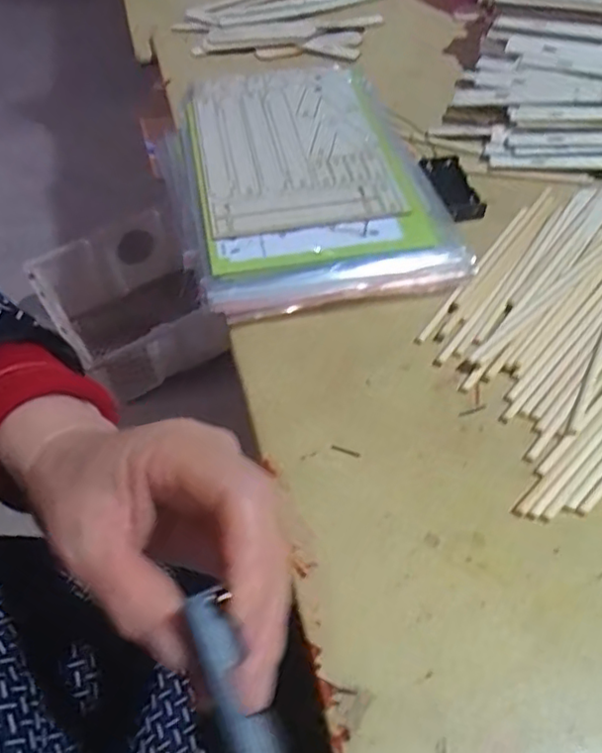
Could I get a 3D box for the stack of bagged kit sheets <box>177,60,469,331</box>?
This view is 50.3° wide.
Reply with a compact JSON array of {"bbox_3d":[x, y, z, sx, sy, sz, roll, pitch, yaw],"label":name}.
[{"bbox_3d":[-0.003,-0.158,0.474,0.170,0.029,0.285,-11,51,-6],"label":"stack of bagged kit sheets"}]

